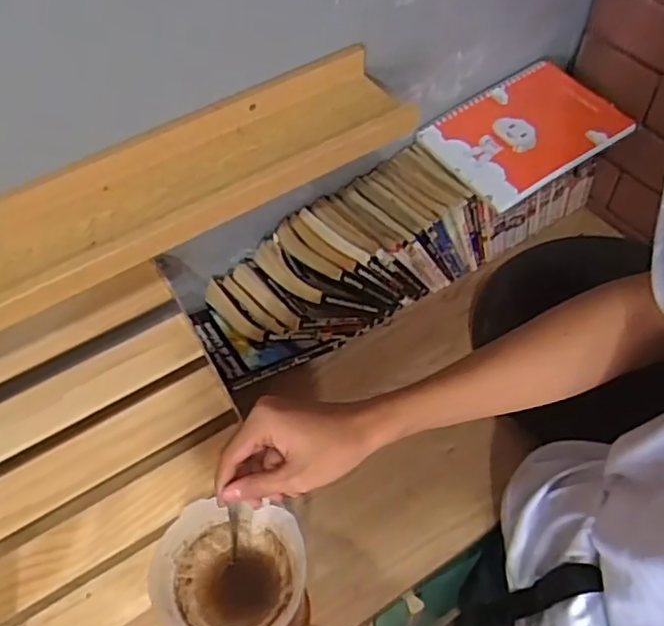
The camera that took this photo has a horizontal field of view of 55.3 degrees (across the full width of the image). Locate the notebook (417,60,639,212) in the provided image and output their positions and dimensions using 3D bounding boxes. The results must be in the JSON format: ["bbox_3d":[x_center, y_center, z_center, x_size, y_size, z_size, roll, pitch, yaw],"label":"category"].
[{"bbox_3d":[0.233,-0.223,0.765,0.209,0.010,0.155,-33,63,-10],"label":"notebook"}]

